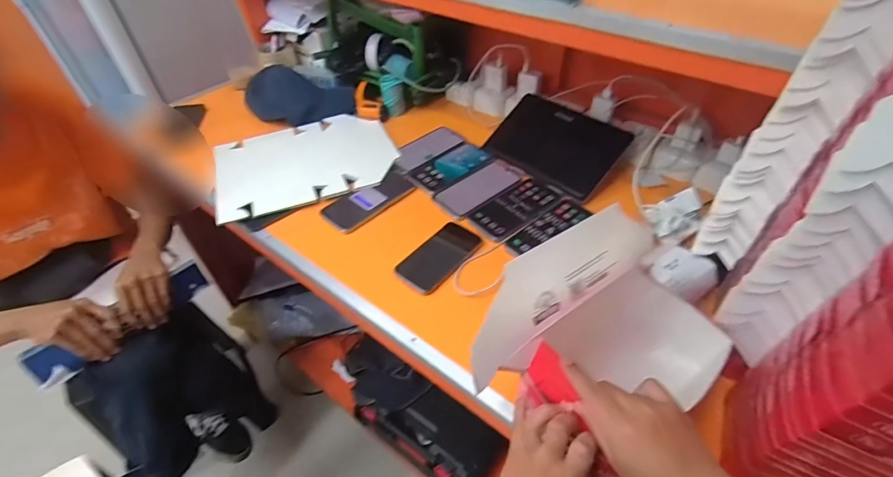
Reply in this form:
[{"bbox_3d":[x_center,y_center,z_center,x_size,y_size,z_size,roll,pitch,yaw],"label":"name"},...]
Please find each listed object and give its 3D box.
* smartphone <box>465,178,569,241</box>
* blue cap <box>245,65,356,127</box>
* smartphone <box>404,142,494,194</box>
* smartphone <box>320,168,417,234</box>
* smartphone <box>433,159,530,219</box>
[{"bbox_3d":[0.129,-0.056,0.750,0.181,0.012,0.083,-33,54,-27],"label":"smartphone"},{"bbox_3d":[-0.329,-0.330,0.960,0.228,0.084,0.155,-24,50,-21],"label":"blue cap"},{"bbox_3d":[0.010,-0.144,0.839,0.175,0.009,0.084,-33,54,-27],"label":"smartphone"},{"bbox_3d":[-0.136,-0.073,0.765,0.083,0.012,0.171,36,56,30],"label":"smartphone"},{"bbox_3d":[0.067,-0.100,0.793,0.189,0.007,0.082,-32,54,-27],"label":"smartphone"}]

